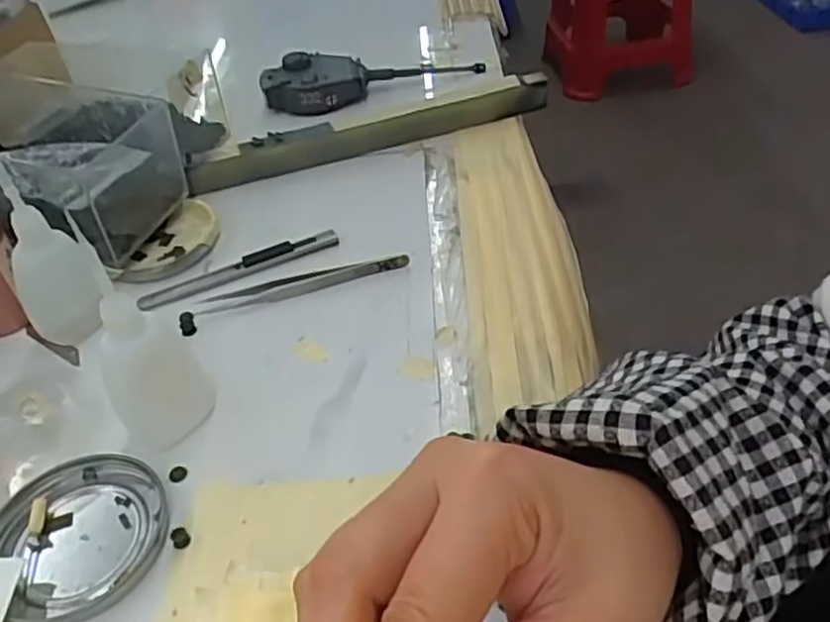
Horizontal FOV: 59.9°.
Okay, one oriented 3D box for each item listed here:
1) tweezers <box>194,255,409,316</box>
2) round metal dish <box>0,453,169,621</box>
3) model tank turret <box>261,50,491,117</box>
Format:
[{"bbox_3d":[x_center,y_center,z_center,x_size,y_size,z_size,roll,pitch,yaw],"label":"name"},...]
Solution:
[{"bbox_3d":[-0.066,-0.018,0.425,0.124,0.011,0.013,-12,43,-6],"label":"tweezers"},{"bbox_3d":[-0.149,0.096,0.320,0.073,0.007,0.076,-3,43,3],"label":"round metal dish"},{"bbox_3d":[-0.034,-0.202,0.609,0.188,0.030,0.048,-9,43,-3],"label":"model tank turret"}]

